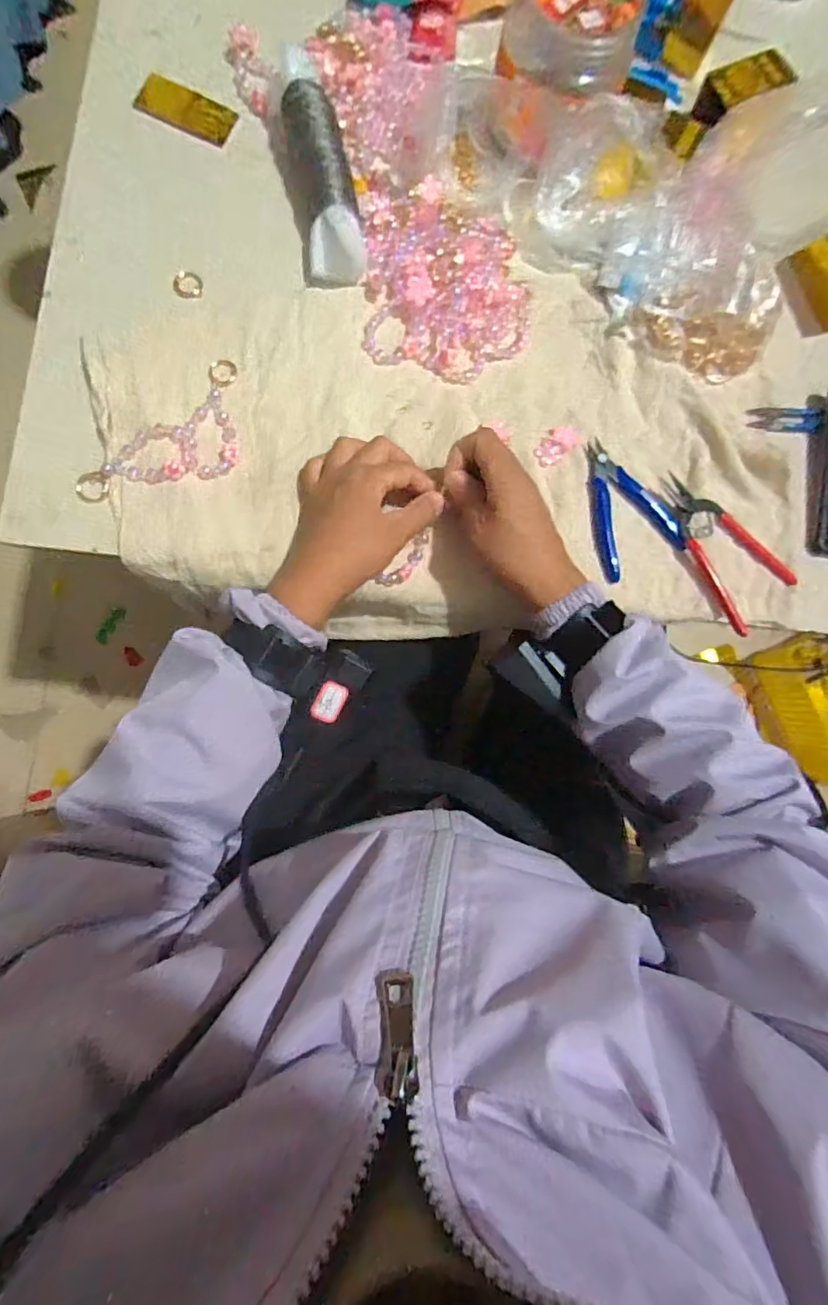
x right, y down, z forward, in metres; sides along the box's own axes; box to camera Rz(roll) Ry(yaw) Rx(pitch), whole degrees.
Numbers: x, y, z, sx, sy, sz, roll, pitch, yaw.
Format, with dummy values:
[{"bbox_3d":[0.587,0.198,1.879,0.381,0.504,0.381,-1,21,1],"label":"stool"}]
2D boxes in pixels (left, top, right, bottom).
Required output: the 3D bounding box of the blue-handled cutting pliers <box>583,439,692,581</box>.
[{"bbox_3d":[0.188,-0.128,0.458,0.078,0.007,0.117,-15,85,-8],"label":"blue-handled cutting pliers"}]

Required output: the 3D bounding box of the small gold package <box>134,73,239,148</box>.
[{"bbox_3d":[-0.197,-0.473,0.460,0.082,0.004,0.041,23,81,-3],"label":"small gold package"}]

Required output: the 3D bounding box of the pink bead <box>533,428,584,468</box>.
[{"bbox_3d":[0.125,-0.182,0.461,0.045,0.004,0.024,-40,89,-9],"label":"pink bead"}]

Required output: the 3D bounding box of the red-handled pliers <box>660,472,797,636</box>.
[{"bbox_3d":[0.277,-0.097,0.458,0.078,0.014,0.144,-25,86,-9],"label":"red-handled pliers"}]

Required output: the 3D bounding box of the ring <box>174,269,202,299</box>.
[{"bbox_3d":[-0.189,-0.307,0.444,0.023,0.004,0.026,0,83,-6],"label":"ring"}]

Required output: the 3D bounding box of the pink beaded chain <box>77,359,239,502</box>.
[{"bbox_3d":[-0.183,-0.162,0.419,0.072,0.008,0.156,42,81,0],"label":"pink beaded chain"}]

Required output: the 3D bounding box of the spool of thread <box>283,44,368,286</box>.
[{"bbox_3d":[-0.080,-0.408,0.444,0.054,0.039,0.193,-10,84,-7],"label":"spool of thread"}]

